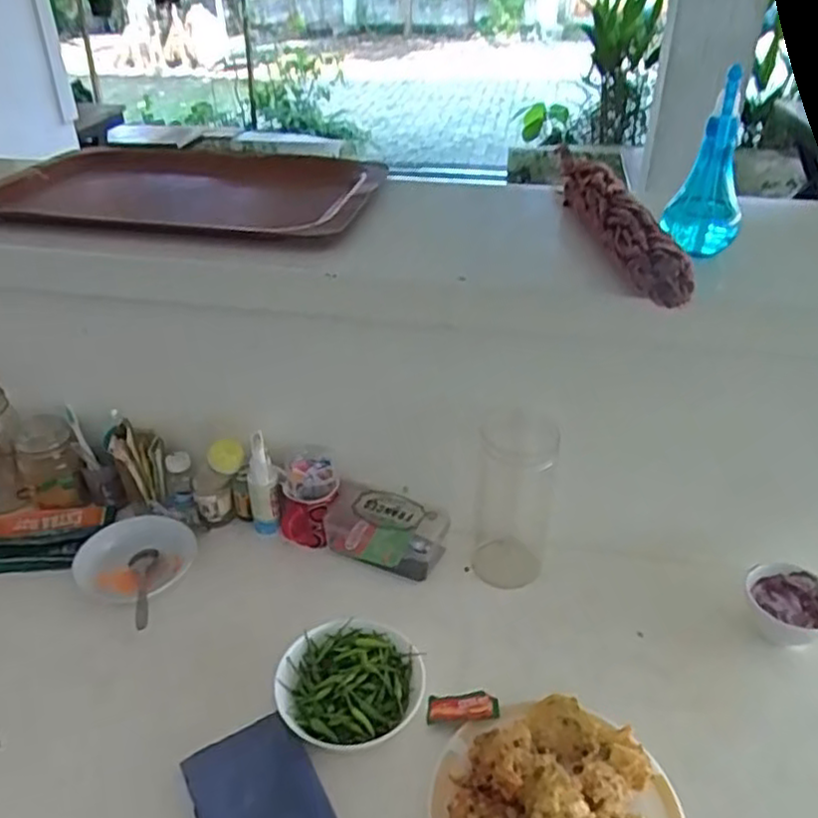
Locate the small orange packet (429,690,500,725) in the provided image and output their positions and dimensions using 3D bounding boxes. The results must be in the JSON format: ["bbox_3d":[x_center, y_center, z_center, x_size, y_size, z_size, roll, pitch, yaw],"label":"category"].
[{"bbox_3d":[0.056,0.306,0.730,0.071,0.007,0.039,-9,19,7],"label":"small orange packet"}]

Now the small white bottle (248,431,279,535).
[{"bbox_3d":[-0.190,0.107,0.920,0.026,0.169,0.037,-19,38,-25],"label":"small white bottle"}]

